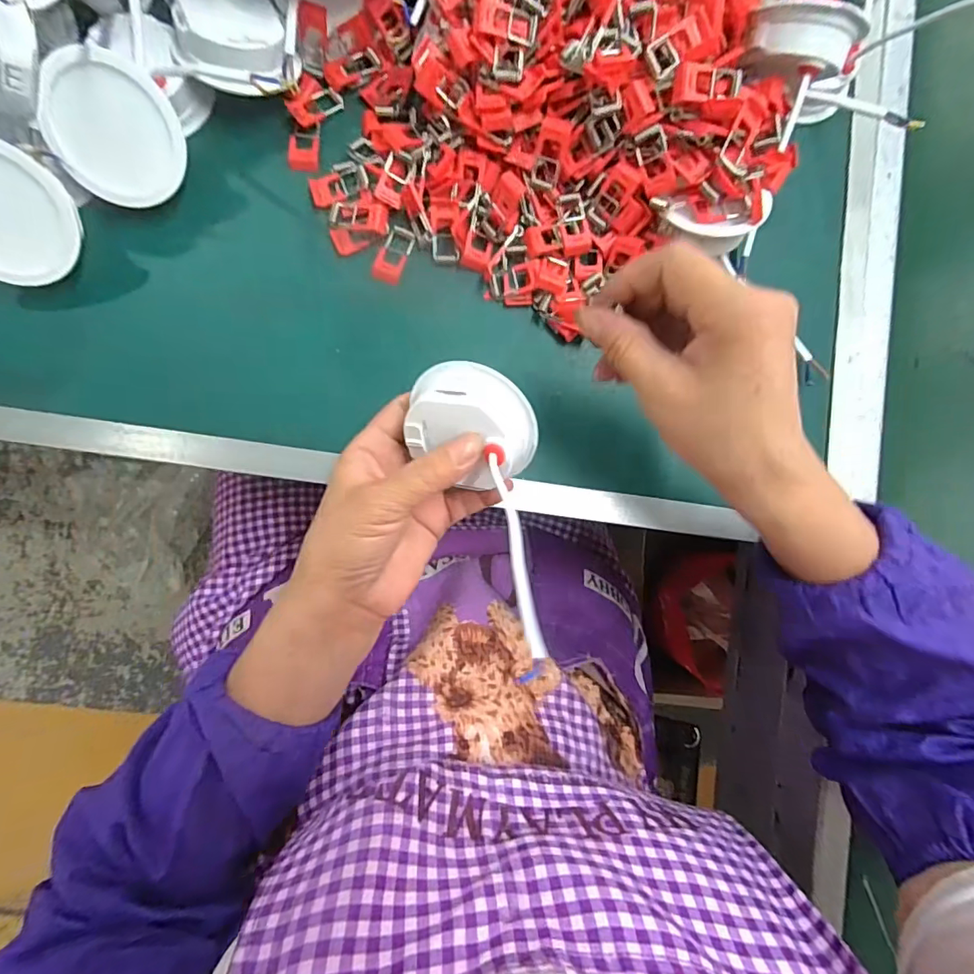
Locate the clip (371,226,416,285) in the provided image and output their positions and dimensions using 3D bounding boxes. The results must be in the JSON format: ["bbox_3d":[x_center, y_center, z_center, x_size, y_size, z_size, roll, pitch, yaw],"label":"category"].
[{"bbox_3d":[-0.060,-0.151,0.317,0.018,0.004,0.037,23,86,-4],"label":"clip"}]

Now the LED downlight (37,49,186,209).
[{"bbox_3d":[-0.217,-0.208,0.286,0.060,0.030,0.068,4,124,-10],"label":"LED downlight"}]

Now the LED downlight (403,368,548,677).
[{"bbox_3d":[0.003,0.009,0.229,0.062,0.038,0.150,-12,65,-5],"label":"LED downlight"}]

